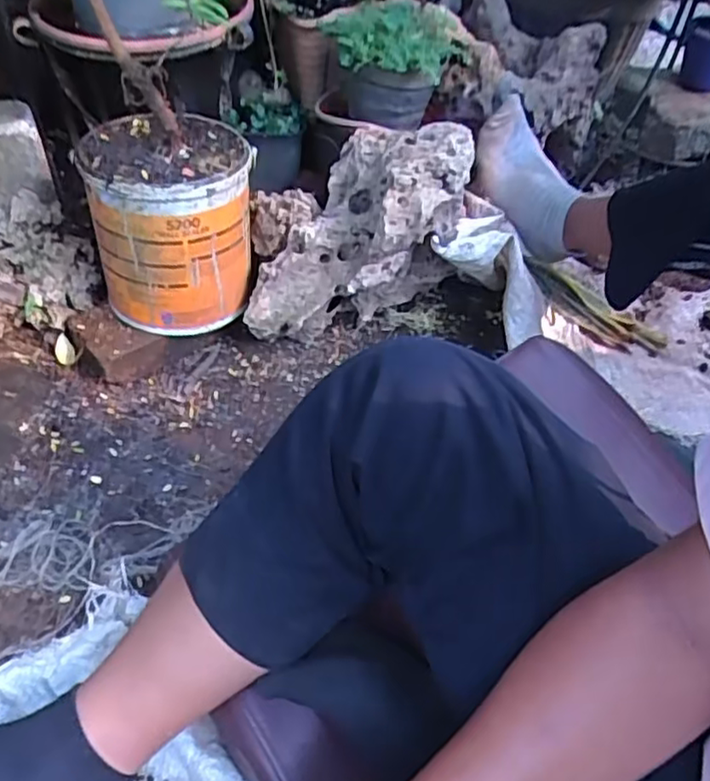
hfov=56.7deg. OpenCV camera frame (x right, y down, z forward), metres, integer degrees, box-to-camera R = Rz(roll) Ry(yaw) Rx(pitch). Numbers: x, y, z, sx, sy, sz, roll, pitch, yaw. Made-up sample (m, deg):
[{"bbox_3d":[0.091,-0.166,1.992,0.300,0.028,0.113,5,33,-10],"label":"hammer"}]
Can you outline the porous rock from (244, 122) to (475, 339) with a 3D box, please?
[{"bbox_3d":[0.021,-0.183,0.791,0.181,0.186,0.289,25,53,18],"label":"porous rock"}]

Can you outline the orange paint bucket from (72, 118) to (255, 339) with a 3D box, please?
[{"bbox_3d":[-0.207,-0.197,0.765,0.169,0.179,0.179,-4,50,-5],"label":"orange paint bucket"}]

